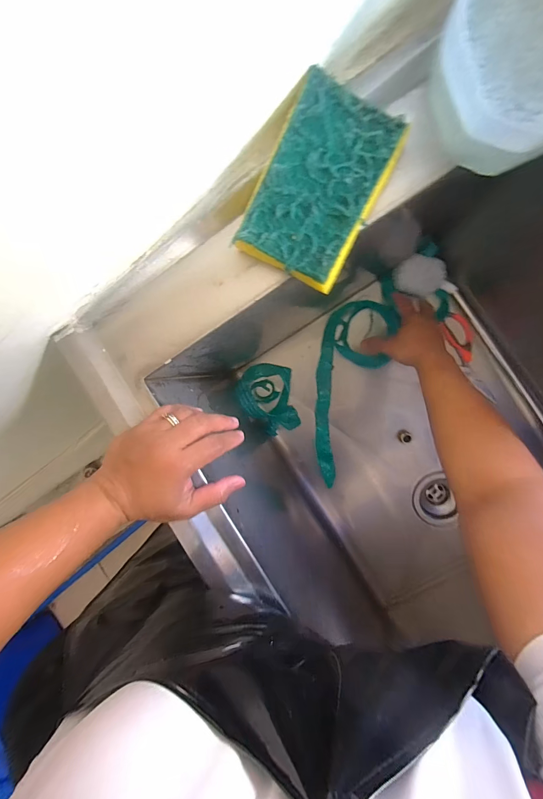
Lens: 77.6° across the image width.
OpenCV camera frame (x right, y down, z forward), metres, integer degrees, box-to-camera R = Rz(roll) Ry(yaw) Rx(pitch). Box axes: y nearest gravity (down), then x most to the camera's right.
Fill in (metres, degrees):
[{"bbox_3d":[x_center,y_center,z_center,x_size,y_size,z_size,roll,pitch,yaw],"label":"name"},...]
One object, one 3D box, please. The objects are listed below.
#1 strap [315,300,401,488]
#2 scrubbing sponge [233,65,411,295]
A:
[{"bbox_3d":[0.147,-0.015,0.685,0.131,0.038,0.368,13,97,6],"label":"strap"},{"bbox_3d":[0.041,-0.175,0.286,0.092,0.033,0.139,28,99,4],"label":"scrubbing sponge"}]

